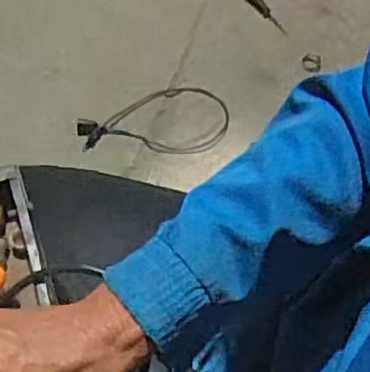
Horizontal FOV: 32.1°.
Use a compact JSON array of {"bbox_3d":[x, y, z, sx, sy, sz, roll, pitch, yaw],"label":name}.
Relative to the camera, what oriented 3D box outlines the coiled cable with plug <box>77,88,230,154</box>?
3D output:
[{"bbox_3d":[-0.061,-0.131,1.271,0.293,0.030,0.137,0,64,-4],"label":"coiled cable with plug"}]

